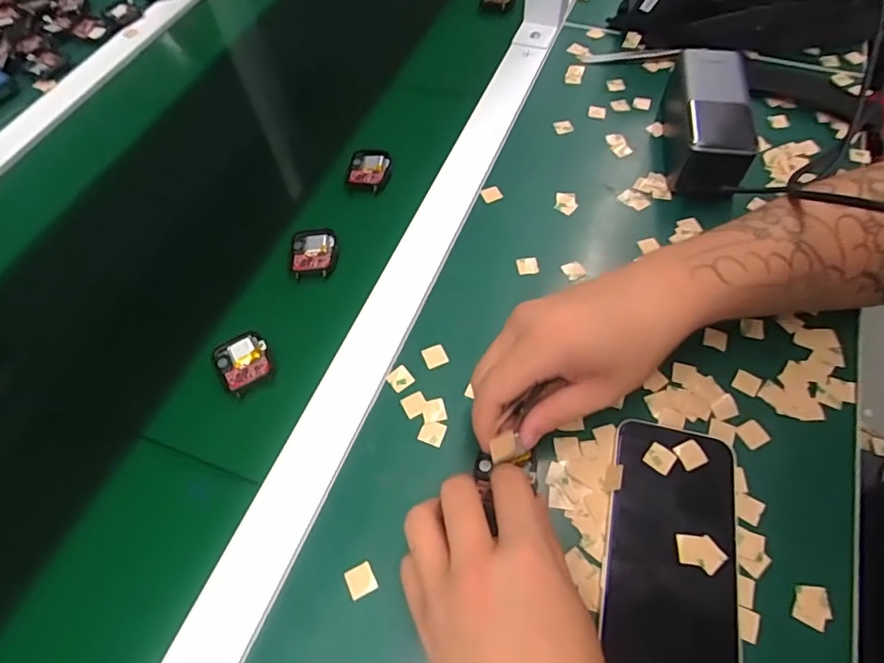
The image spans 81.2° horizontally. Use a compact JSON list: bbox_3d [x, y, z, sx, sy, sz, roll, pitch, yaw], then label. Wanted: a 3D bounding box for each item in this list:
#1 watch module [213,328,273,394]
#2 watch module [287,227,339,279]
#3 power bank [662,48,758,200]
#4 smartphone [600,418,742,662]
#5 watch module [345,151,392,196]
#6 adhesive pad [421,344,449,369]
[{"bbox_3d":[-0.143,0.020,0.369,0.037,0.006,0.044,-37,65,-18],"label":"watch module"},{"bbox_3d":[-0.103,-0.065,0.417,0.038,0.006,0.046,0,60,2],"label":"watch module"},{"bbox_3d":[0.227,-0.182,0.440,0.050,0.059,0.145,9,61,7],"label":"power bank"},{"bbox_3d":[0.132,0.124,0.293,0.073,0.011,0.144,12,61,9],"label":"smartphone"},{"bbox_3d":[-0.064,-0.146,0.462,0.039,0.009,0.042,11,61,8],"label":"watch module"},{"bbox_3d":[-0.005,0.017,0.364,0.016,0.004,0.016,-23,62,-11],"label":"adhesive pad"}]

